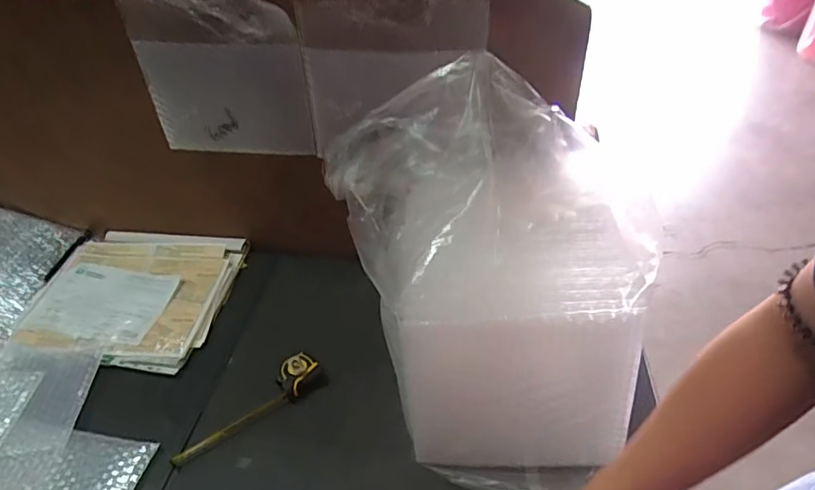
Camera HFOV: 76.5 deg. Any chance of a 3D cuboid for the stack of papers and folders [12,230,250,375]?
[{"bbox_3d":[-0.472,0.079,0.886,0.324,0.024,0.282,2,41,7],"label":"stack of papers and folders"}]

